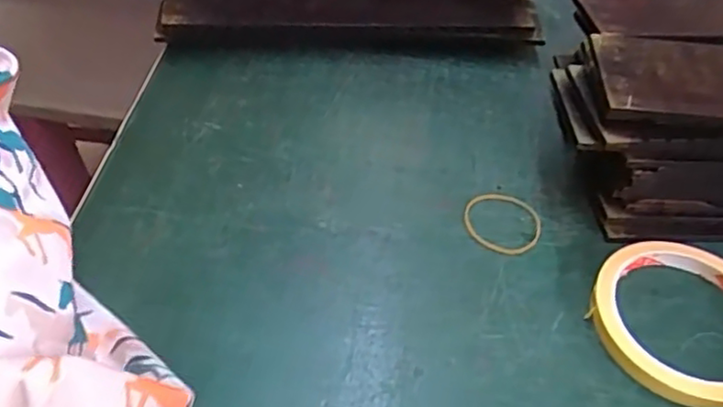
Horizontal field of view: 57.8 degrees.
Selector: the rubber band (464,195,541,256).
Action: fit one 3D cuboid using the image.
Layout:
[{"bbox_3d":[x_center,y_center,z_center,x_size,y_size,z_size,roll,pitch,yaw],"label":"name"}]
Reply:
[{"bbox_3d":[0.082,0.010,0.381,0.045,0.004,0.045,3,45,-3],"label":"rubber band"}]

